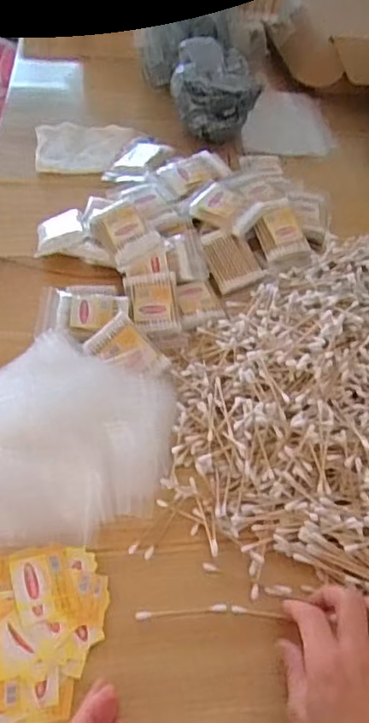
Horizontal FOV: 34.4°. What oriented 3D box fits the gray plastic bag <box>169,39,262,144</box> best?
[{"bbox_3d":[0.043,-0.395,0.873,0.124,0.099,0.103,3,49,-5],"label":"gray plastic bag"}]

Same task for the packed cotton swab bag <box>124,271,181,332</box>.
[{"bbox_3d":[-0.032,-0.063,0.640,0.055,0.013,0.066,-7,69,-6],"label":"packed cotton swab bag"}]

